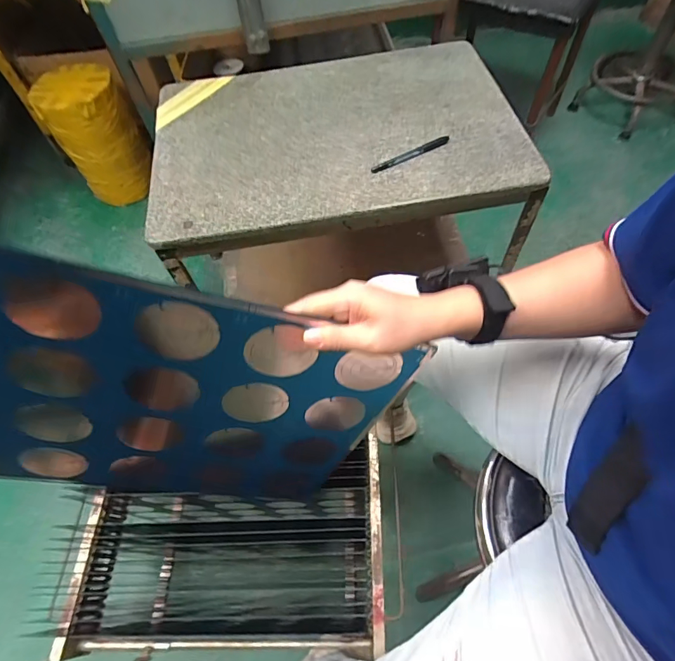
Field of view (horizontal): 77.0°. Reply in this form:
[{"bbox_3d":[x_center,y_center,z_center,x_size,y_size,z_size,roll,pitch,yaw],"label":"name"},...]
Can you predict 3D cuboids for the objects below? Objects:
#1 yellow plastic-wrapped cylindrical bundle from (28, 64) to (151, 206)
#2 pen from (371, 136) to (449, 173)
[{"bbox_3d":[-0.753,-0.603,1.333,0.215,0.323,0.244,-36,63,-16],"label":"yellow plastic-wrapped cylindrical bundle"},{"bbox_3d":[0.117,-0.282,0.678,0.142,0.010,0.014,-25,61,-12],"label":"pen"}]

